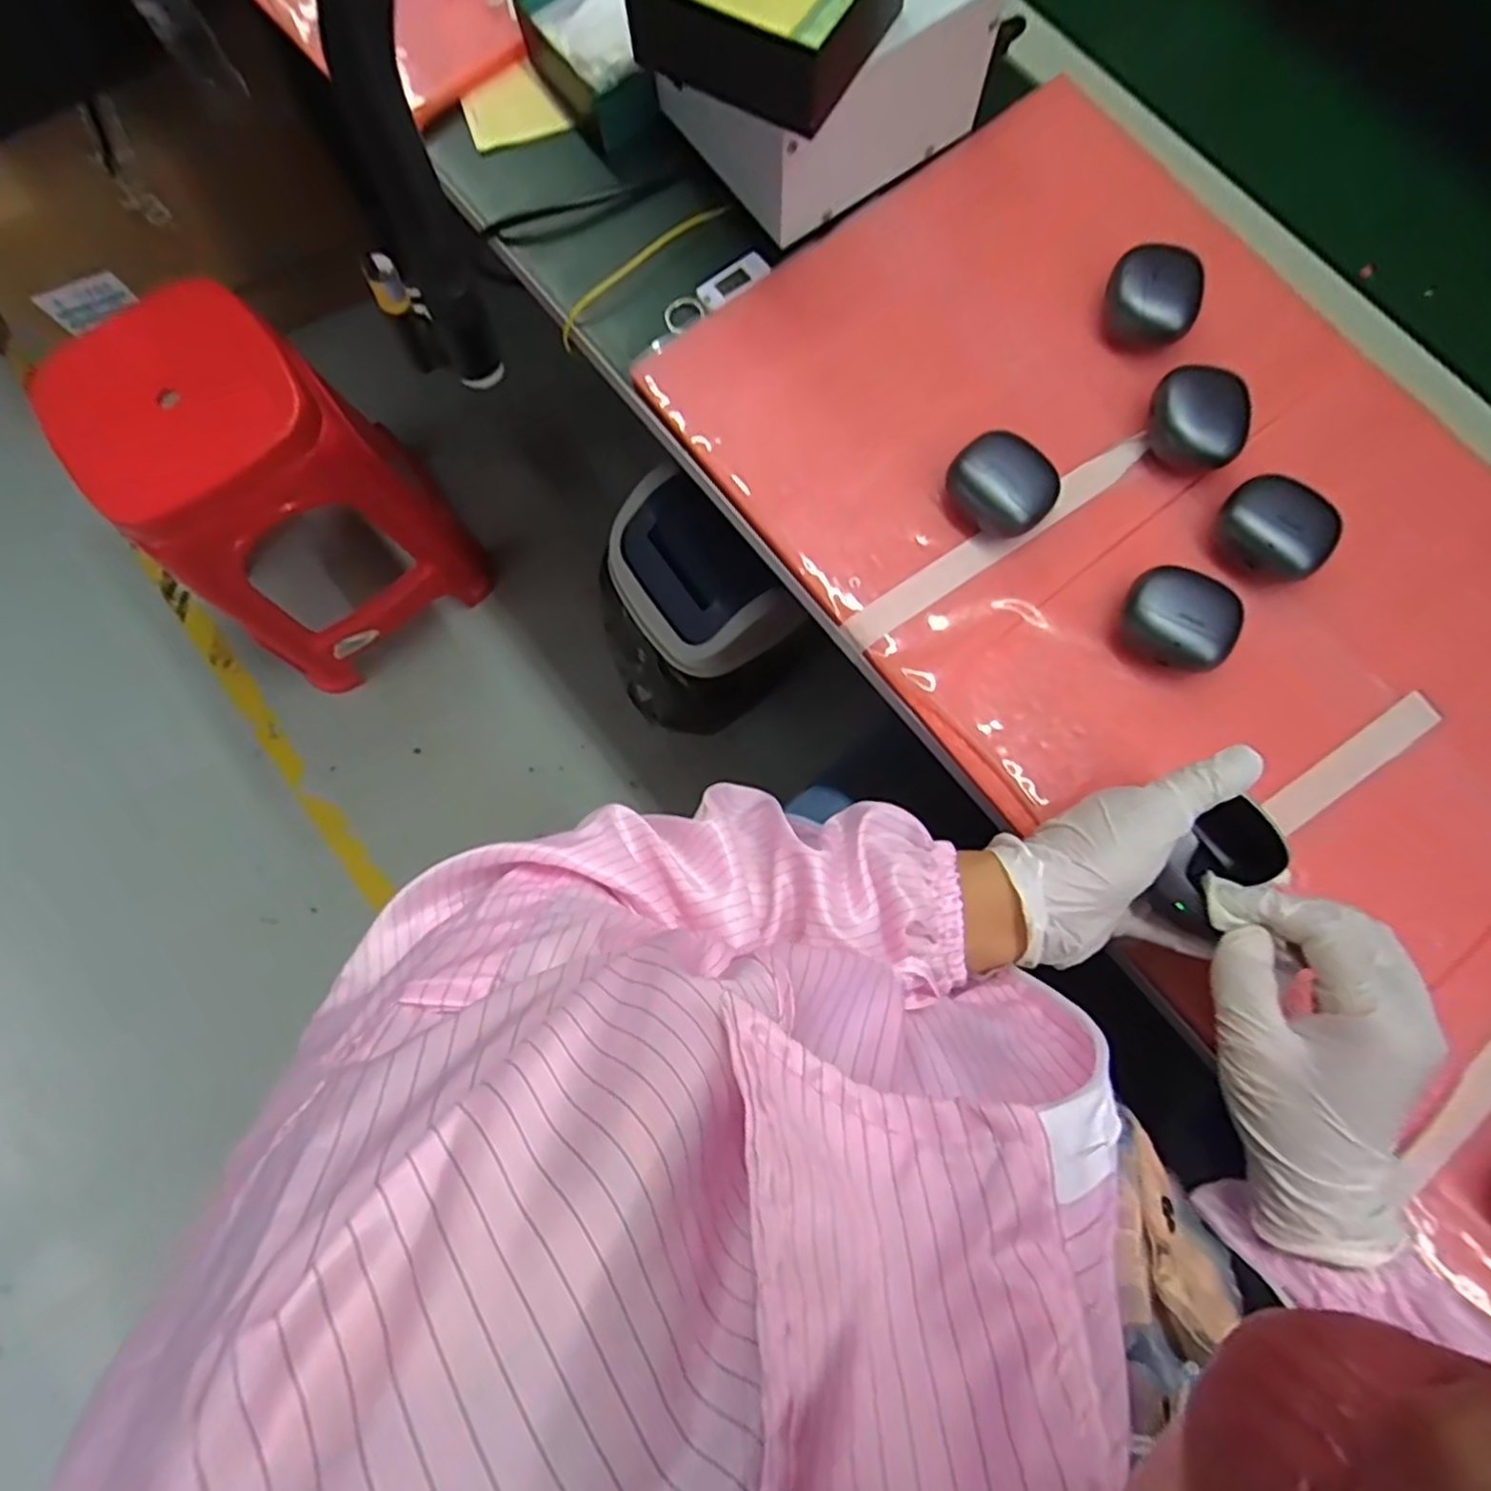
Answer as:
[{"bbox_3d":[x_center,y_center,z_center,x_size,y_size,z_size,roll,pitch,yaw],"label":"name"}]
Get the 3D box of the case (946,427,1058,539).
[{"bbox_3d":[0.139,-0.142,0.390,0.040,0.025,0.054,-41,81,-8],"label":"case"}]

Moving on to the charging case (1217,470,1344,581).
[{"bbox_3d":[0.279,-0.114,0.377,0.053,0.023,0.040,34,80,7],"label":"charging case"}]

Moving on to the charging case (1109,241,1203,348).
[{"bbox_3d":[0.227,-0.250,0.399,0.051,0.026,0.041,30,80,6],"label":"charging case"}]

